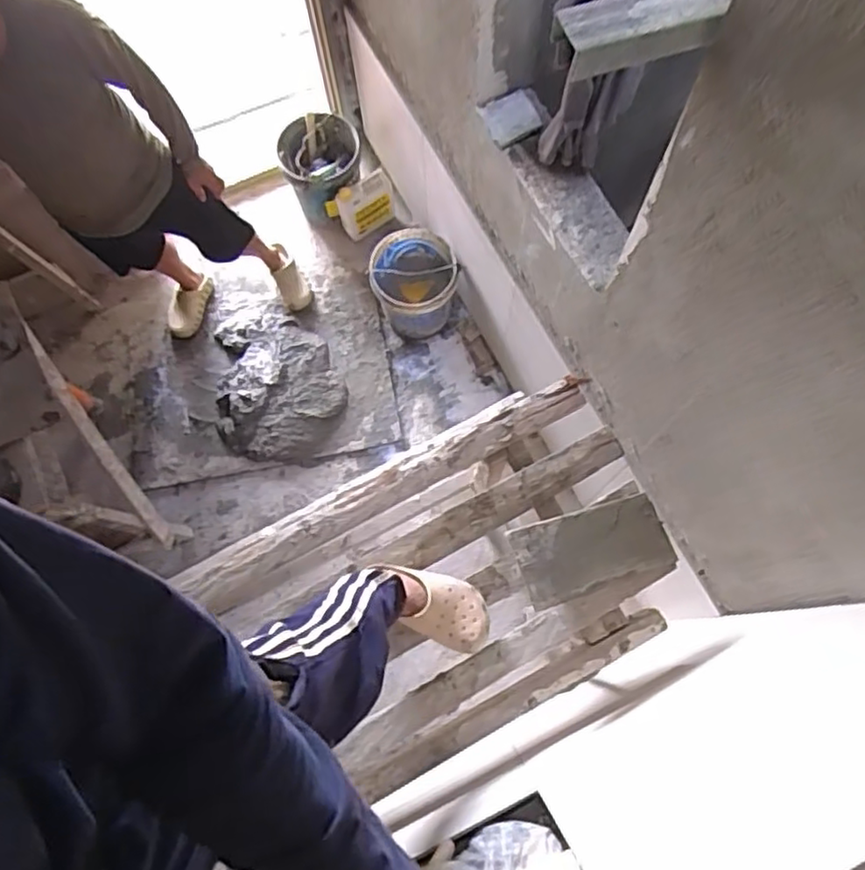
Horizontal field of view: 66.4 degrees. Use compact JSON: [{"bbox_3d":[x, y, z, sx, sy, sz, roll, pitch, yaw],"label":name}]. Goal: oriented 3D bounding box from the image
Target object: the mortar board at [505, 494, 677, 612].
[{"bbox_3d":[0.300,0.206,1.221,0.312,0.028,0.141,-13,71,-21],"label":"mortar board"}]

